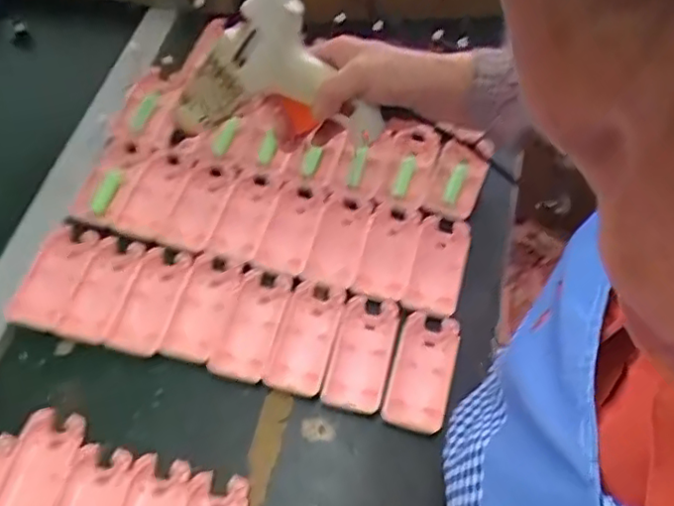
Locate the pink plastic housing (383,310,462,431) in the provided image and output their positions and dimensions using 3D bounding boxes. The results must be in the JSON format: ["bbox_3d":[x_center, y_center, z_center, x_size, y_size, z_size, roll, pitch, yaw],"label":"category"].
[{"bbox_3d":[0.068,0.092,0.501,0.046,0.009,0.096,13,60,10],"label":"pink plastic housing"}]

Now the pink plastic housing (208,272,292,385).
[{"bbox_3d":[-0.070,0.060,0.521,0.045,0.014,0.093,12,59,10],"label":"pink plastic housing"}]

